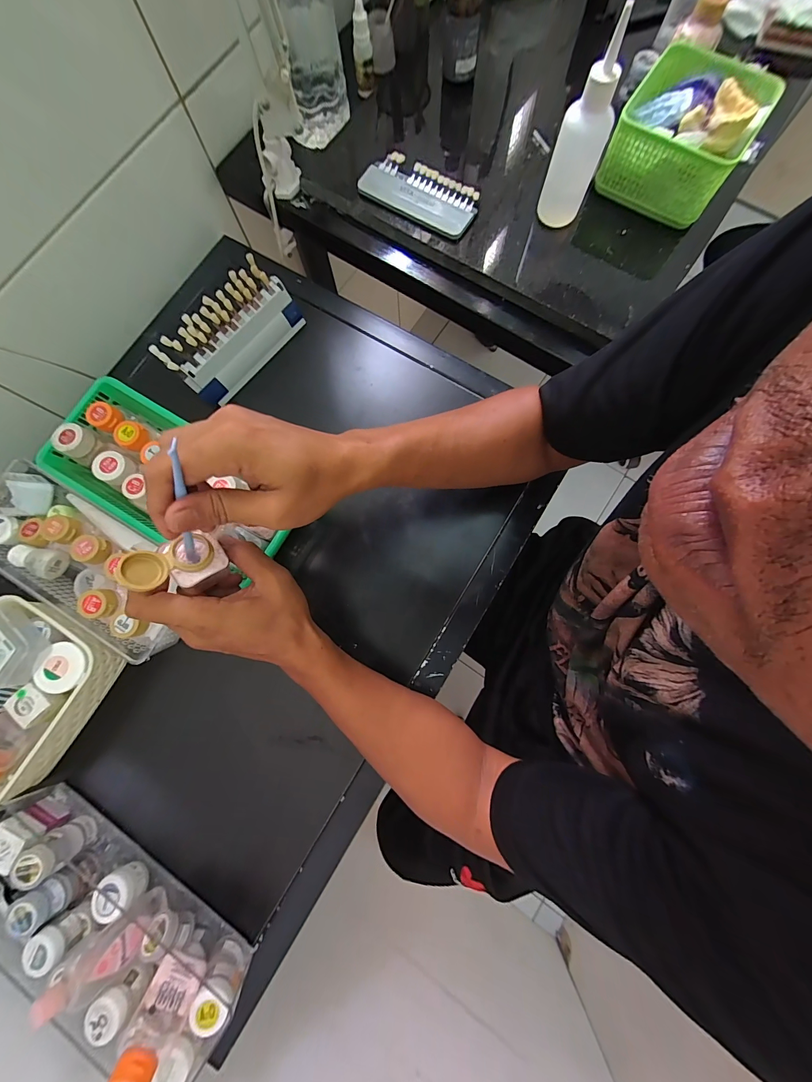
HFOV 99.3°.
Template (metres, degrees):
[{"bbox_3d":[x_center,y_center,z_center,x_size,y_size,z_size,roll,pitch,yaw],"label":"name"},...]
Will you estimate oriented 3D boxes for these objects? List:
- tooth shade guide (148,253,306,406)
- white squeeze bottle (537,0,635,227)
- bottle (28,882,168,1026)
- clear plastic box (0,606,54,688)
[{"bbox_3d":[-0.221,-0.267,0.443,0.030,0.093,0.174,37,82,33],"label":"tooth shade guide"},{"bbox_3d":[0.178,-0.405,0.348,0.047,0.135,0.040,19,81,5],"label":"white squeeze bottle"},{"bbox_3d":[-0.275,0.382,0.319,0.053,0.098,0.046,-40,79,33],"label":"bottle"},{"bbox_3d":[-0.417,0.110,0.357,0.077,0.030,0.051,30,82,6],"label":"clear plastic box"}]

